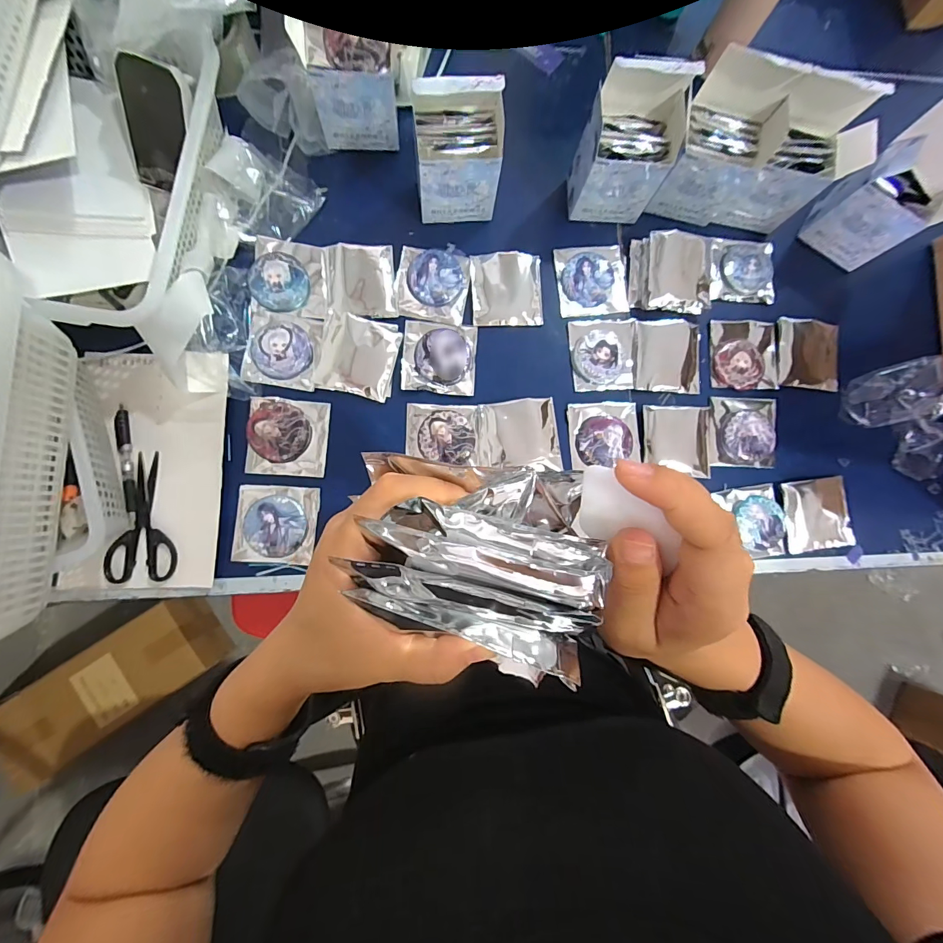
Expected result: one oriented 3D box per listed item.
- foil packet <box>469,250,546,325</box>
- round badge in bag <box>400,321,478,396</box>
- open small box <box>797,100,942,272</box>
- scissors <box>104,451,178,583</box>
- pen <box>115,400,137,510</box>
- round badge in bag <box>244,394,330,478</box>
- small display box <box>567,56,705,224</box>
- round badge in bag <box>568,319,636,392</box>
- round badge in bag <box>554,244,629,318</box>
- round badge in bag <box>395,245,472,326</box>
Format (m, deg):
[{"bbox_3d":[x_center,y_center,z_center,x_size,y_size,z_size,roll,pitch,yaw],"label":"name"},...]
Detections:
[{"bbox_3d":[0.047,-0.244,0.545,0.094,0.008,0.096,-3,86,-5],"label":"foil packet"},{"bbox_3d":[-0.041,-0.148,0.525,0.094,0.009,0.093,4,85,-4],"label":"round badge in bag"},{"bbox_3d":[0.548,-0.355,0.529,0.115,0.171,0.082,35,84,-1],"label":"open small box"},{"bbox_3d":[-0.385,0.053,0.476,0.075,0.004,0.147,-2,86,-5],"label":"scissors"},{"bbox_3d":[-0.409,-0.016,0.480,0.013,0.007,0.126,-12,86,-5],"label":"pen"},{"bbox_3d":[-0.227,-0.043,0.499,0.093,0.007,0.094,4,85,-4],"label":"round badge in bag"},{"bbox_3d":[0.192,-0.390,0.498,0.109,0.162,0.075,-2,86,-5],"label":"small display box"},{"bbox_3d":[0.179,-0.157,0.544,0.088,0.008,0.095,-4,86,-5],"label":"round badge in bag"},{"bbox_3d":[0.166,-0.263,0.555,0.099,0.009,0.101,-6,86,-5],"label":"round badge in bag"},{"bbox_3d":[-0.051,-0.250,0.536,0.092,0.005,0.101,7,85,-4],"label":"round badge in bag"}]

